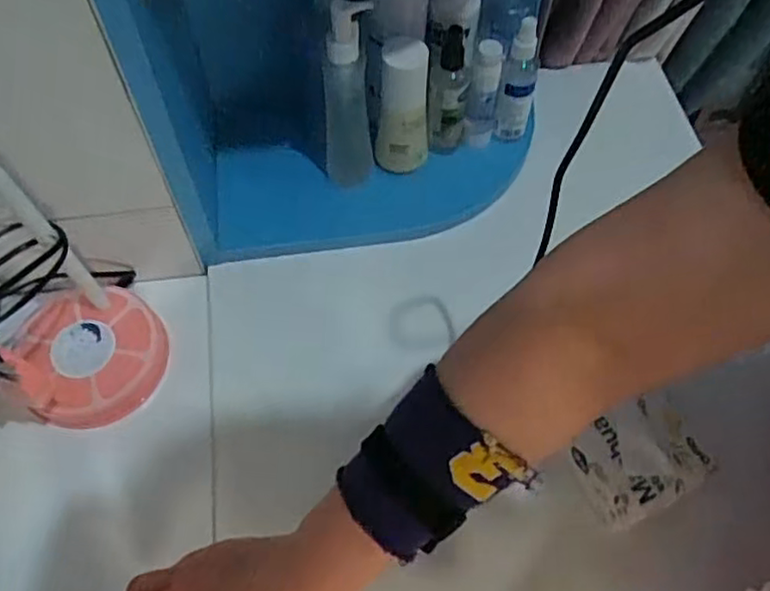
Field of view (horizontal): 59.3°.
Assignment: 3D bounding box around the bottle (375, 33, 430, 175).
[{"bbox_3d":[0.020,-0.181,0.657,0.052,0.133,0.045,3,59,2],"label":"bottle"}]

